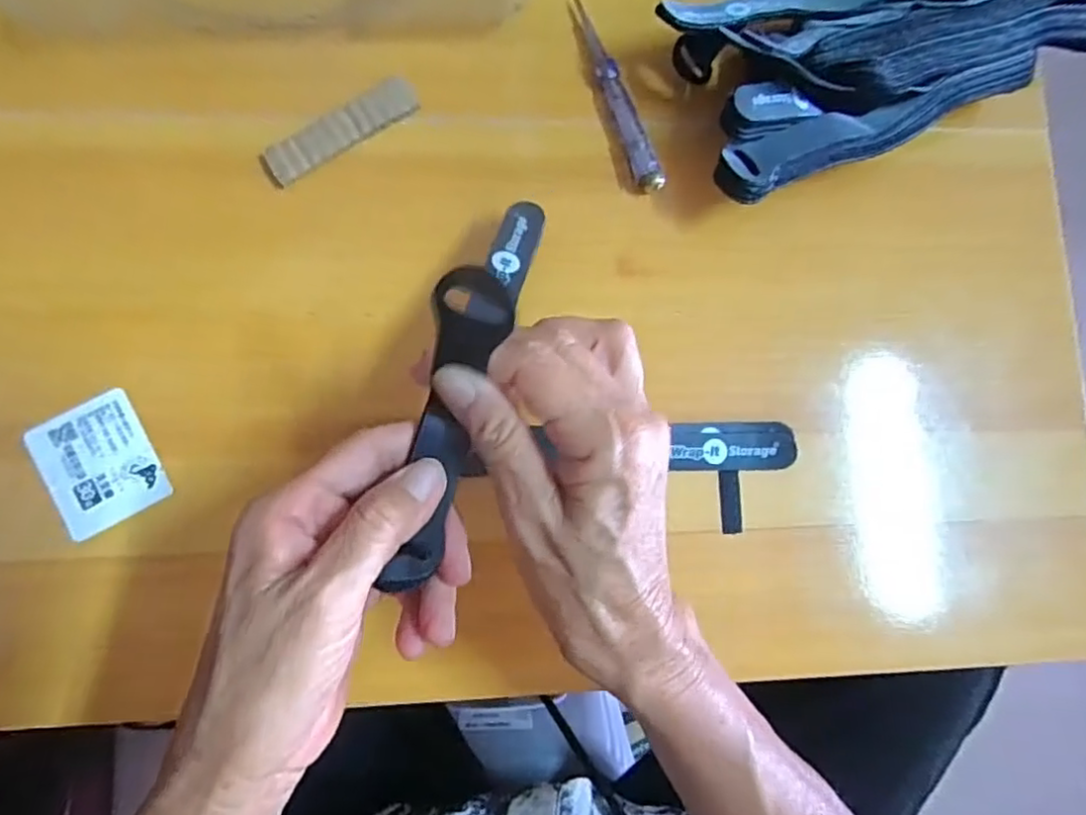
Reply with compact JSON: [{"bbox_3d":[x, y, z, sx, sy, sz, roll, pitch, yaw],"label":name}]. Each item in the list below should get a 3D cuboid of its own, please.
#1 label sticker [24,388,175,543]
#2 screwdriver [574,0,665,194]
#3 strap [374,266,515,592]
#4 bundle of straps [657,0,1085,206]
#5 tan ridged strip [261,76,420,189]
[{"bbox_3d":[-0.215,0.027,0.314,0.049,0.004,0.061,-28,87,-7],"label":"label sticker"},{"bbox_3d":[0.040,-0.173,0.357,0.013,0.010,0.120,-18,85,-7],"label":"screwdriver"},{"bbox_3d":[-0.033,0.007,0.227,0.028,0.033,0.110,12,101,-4],"label":"strap"},{"bbox_3d":[0.202,-0.200,0.356,0.275,0.049,0.102,-23,86,-7],"label":"bundle of straps"},{"bbox_3d":[-0.107,-0.146,0.344,0.087,0.005,0.023,-33,87,-8],"label":"tan ridged strip"}]

